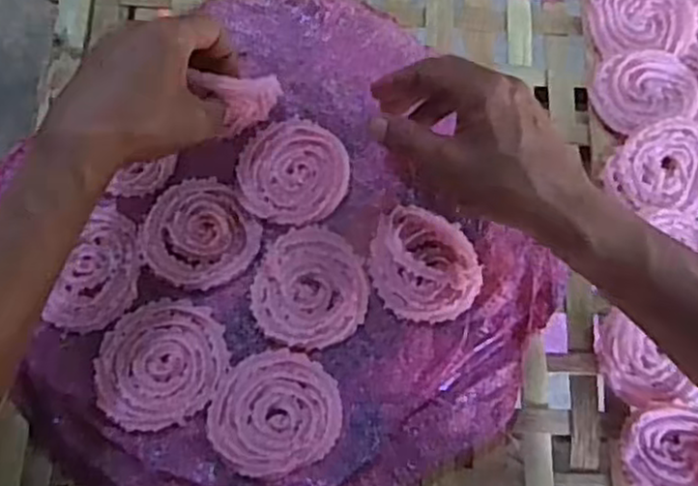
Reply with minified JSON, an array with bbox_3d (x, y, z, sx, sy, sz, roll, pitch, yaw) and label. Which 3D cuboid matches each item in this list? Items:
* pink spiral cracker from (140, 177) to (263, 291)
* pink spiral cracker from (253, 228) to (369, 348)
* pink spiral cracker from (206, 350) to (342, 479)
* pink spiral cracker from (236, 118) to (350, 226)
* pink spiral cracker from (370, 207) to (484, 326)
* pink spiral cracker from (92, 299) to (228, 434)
[{"bbox_3d":[-0.102,-0.006,0.492,0.072,0.008,0.077,0,78,-1],"label":"pink spiral cracker"},{"bbox_3d":[-0.025,0.029,0.480,0.073,0.007,0.079,4,78,0],"label":"pink spiral cracker"},{"bbox_3d":[-0.047,0.106,0.460,0.081,0.012,0.074,0,78,-1],"label":"pink spiral cracker"},{"bbox_3d":[-0.039,-0.050,0.507,0.075,0.009,0.076,8,78,1],"label":"pink spiral cracker"},{"bbox_3d":[0.048,0.014,0.485,0.067,0.009,0.079,-34,80,-7],"label":"pink spiral cracker"},{"bbox_3d":[-0.119,0.076,0.462,0.079,0.018,0.077,-10,78,-3],"label":"pink spiral cracker"}]

